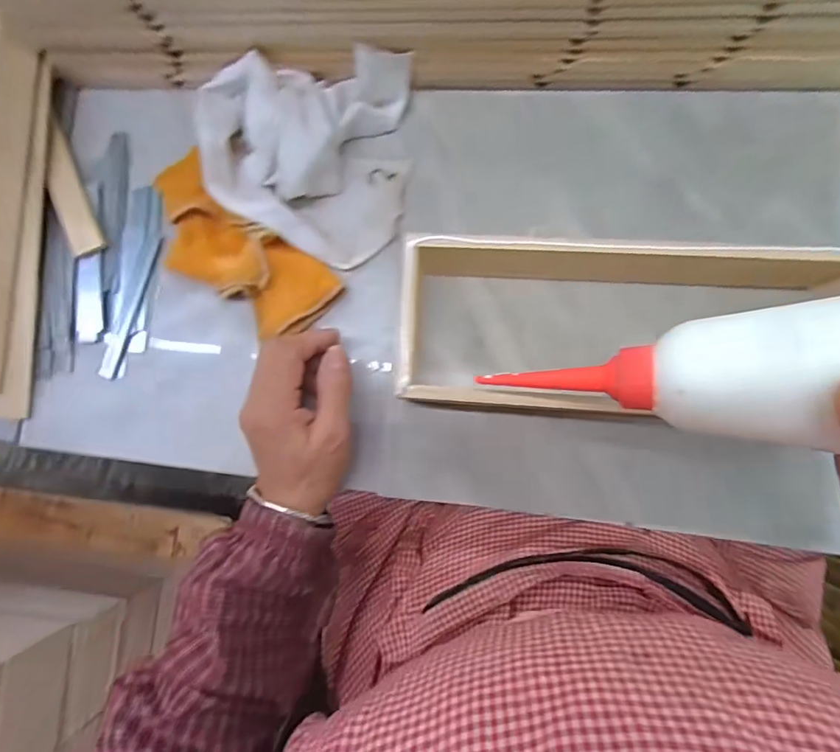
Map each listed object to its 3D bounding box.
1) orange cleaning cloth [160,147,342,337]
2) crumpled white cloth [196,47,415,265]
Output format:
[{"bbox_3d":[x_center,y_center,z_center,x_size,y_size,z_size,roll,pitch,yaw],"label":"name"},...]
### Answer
[{"bbox_3d":[-0.145,-0.097,0.344,0.173,0.034,0.073,41,91,5],"label":"orange cleaning cloth"},{"bbox_3d":[-0.085,-0.155,0.333,0.144,0.038,0.132,3,88,4],"label":"crumpled white cloth"}]

